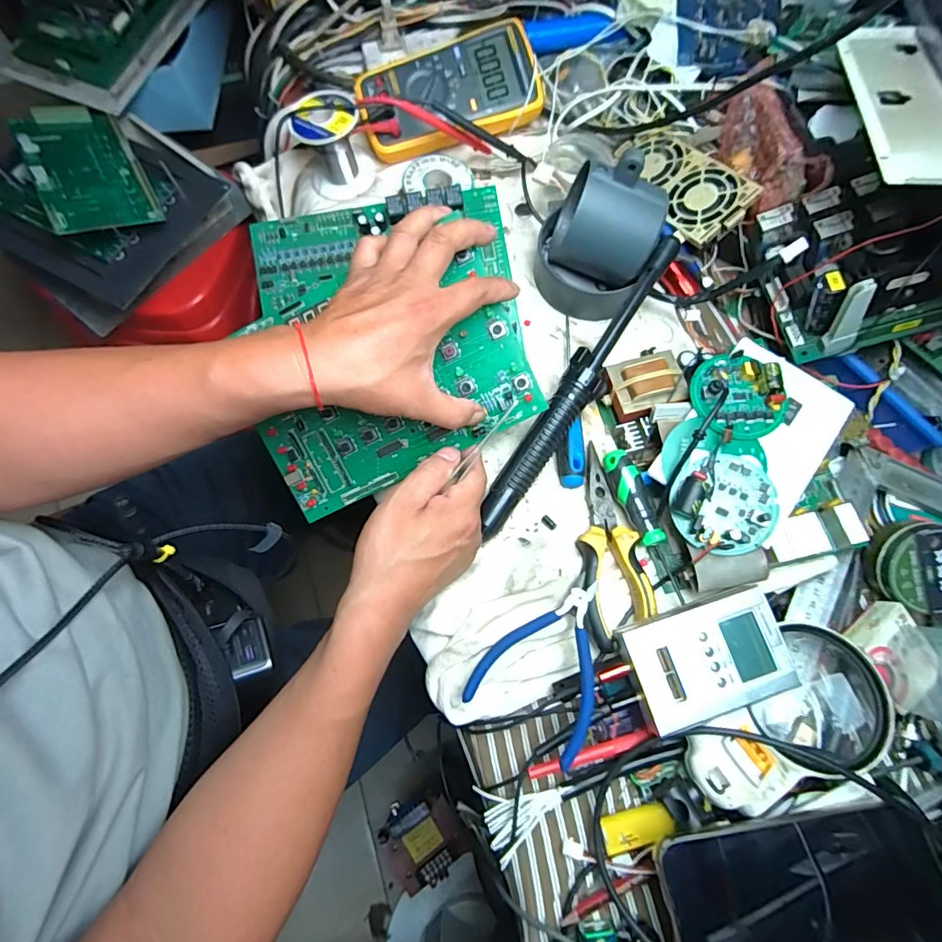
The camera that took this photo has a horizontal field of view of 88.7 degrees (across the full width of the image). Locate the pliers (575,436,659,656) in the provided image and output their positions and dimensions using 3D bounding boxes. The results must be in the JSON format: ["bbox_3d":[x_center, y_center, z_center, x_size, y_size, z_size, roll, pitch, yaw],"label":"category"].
[{"bbox_3d":[0.103,0.053,0.364,0.049,0.014,0.152,-7,73,-2],"label":"pliers"}]

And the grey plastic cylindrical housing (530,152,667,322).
[{"bbox_3d":[0.106,-0.201,0.416,0.094,0.119,0.075,23,74,6],"label":"grey plastic cylindrical housing"}]

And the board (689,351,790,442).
[{"bbox_3d":[0.205,-0.059,0.369,0.063,0.023,0.068,0,73,0],"label":"board"}]

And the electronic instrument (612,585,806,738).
[{"bbox_3d":[0.158,0.125,0.323,0.099,0.016,0.070,-17,74,-6],"label":"electronic instrument"}]

